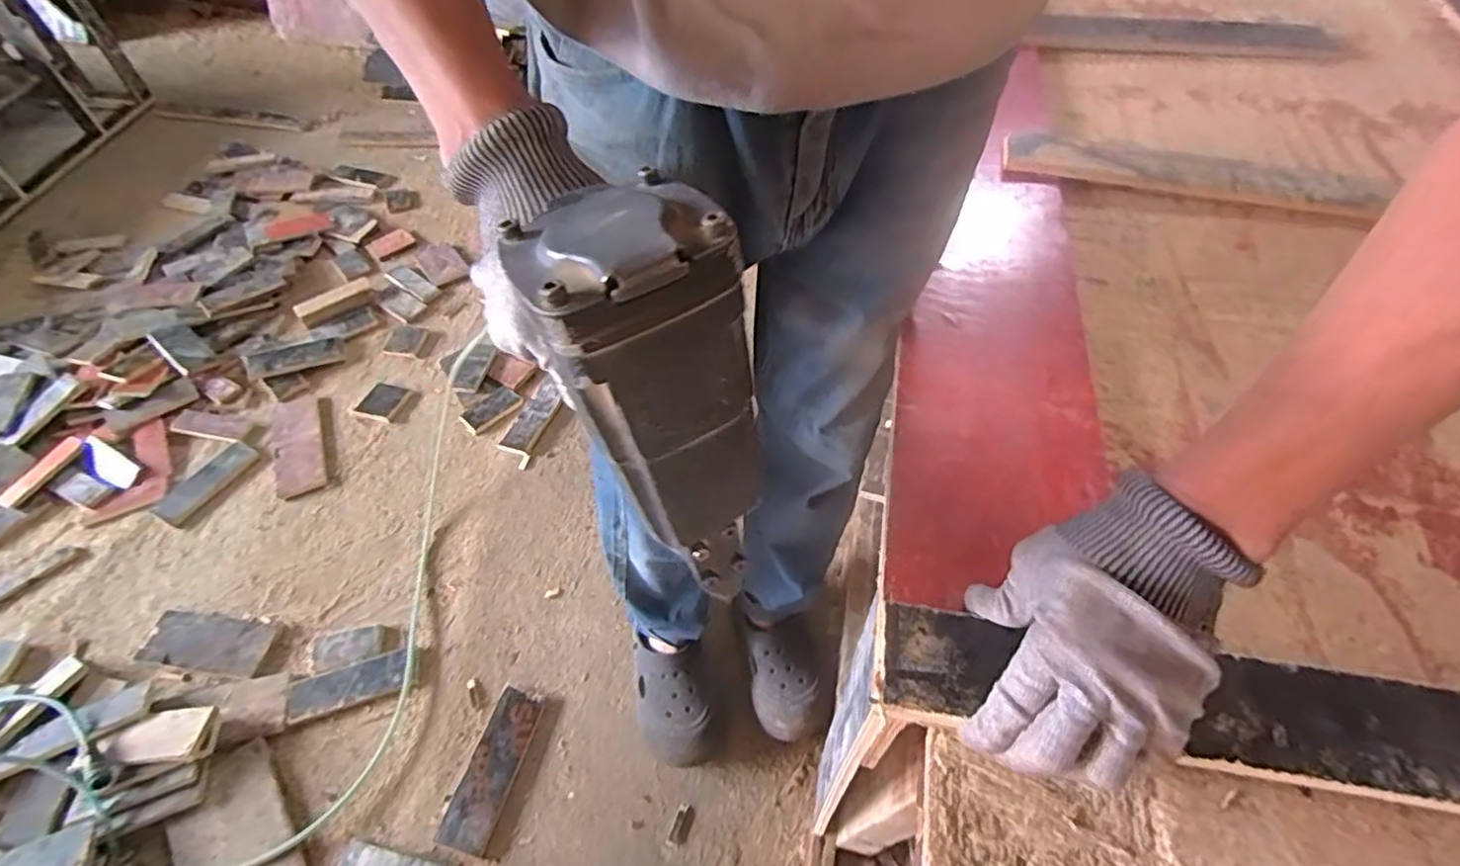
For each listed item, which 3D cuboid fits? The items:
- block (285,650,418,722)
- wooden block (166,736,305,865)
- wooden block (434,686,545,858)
[{"bbox_3d":[-0.590,0.392,1.018,0.189,0.010,0.066,-14,53,-11],"label":"block"},{"bbox_3d":[-0.682,0.546,0.884,0.137,0.018,0.208,-32,59,-23],"label":"wooden block"},{"bbox_3d":[-0.341,0.479,0.935,0.072,0.011,0.208,12,53,9],"label":"wooden block"}]

